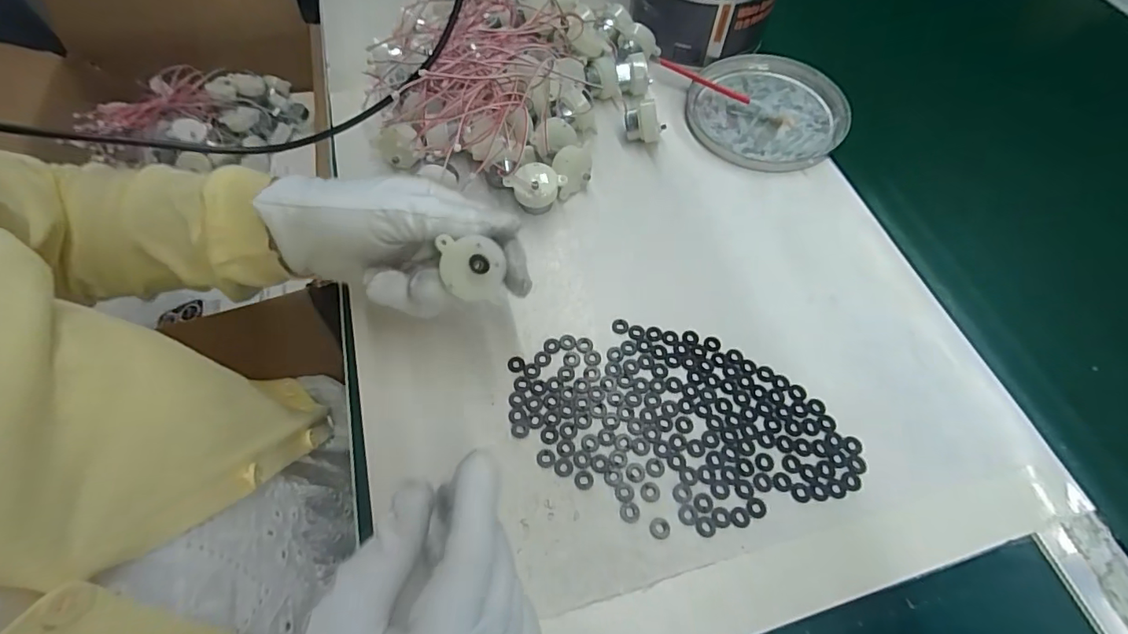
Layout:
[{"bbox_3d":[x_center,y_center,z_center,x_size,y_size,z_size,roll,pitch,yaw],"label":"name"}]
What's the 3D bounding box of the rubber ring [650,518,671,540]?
[{"bbox_3d":[0.051,0.113,0.264,0.011,0.004,0.011,0,60,0],"label":"rubber ring"}]

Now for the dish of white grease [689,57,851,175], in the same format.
[{"bbox_3d":[0.173,-0.178,0.423,0.135,0.014,0.127,0,60,0],"label":"dish of white grease"}]

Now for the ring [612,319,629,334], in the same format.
[{"bbox_3d":[0.037,0.006,0.322,0.010,0.004,0.010,0,60,0],"label":"ring"}]

